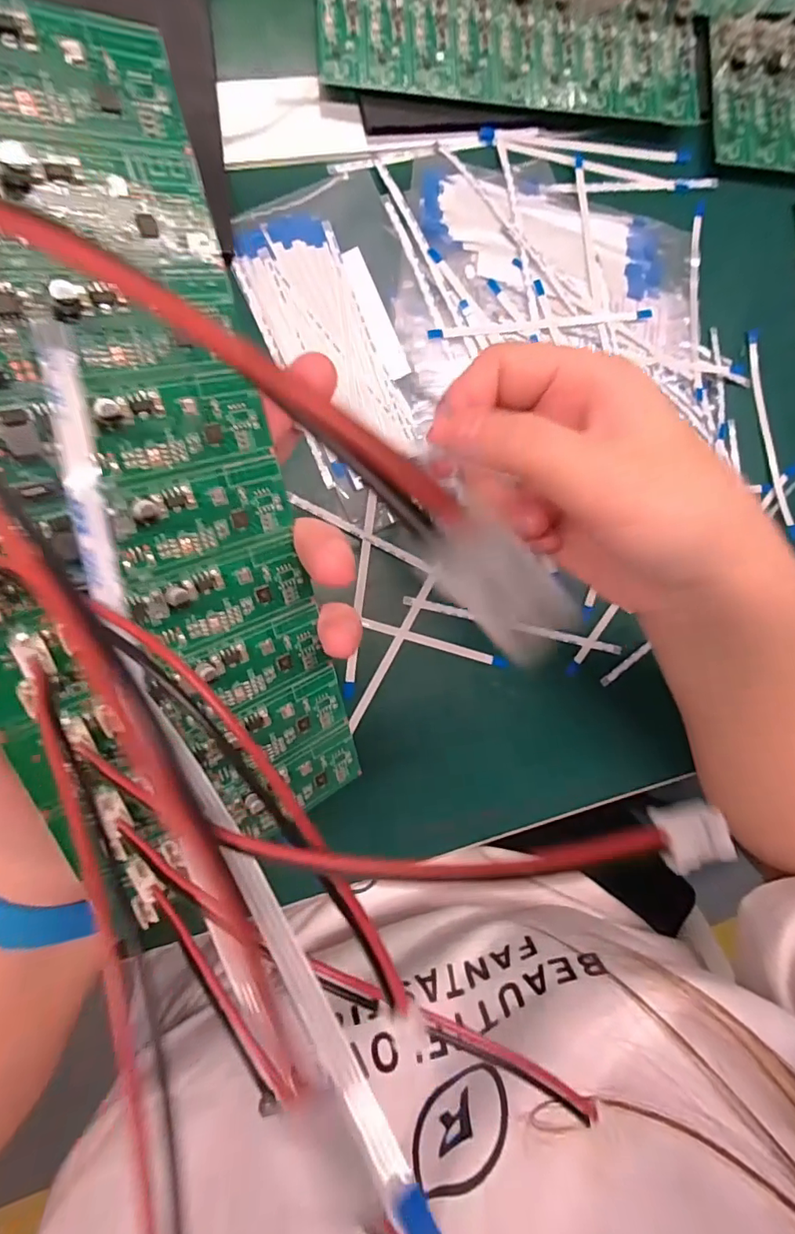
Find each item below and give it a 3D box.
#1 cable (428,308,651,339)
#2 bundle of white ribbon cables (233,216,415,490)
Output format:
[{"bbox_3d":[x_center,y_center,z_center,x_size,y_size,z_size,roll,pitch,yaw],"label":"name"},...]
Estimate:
[{"bbox_3d":[0.074,-0.148,0.258,0.119,0.004,0.006,-11,89,-10],"label":"cable"},{"bbox_3d":[-0.034,-0.130,0.247,0.051,0.007,0.125,-22,91,-10],"label":"bundle of white ribbon cables"}]

